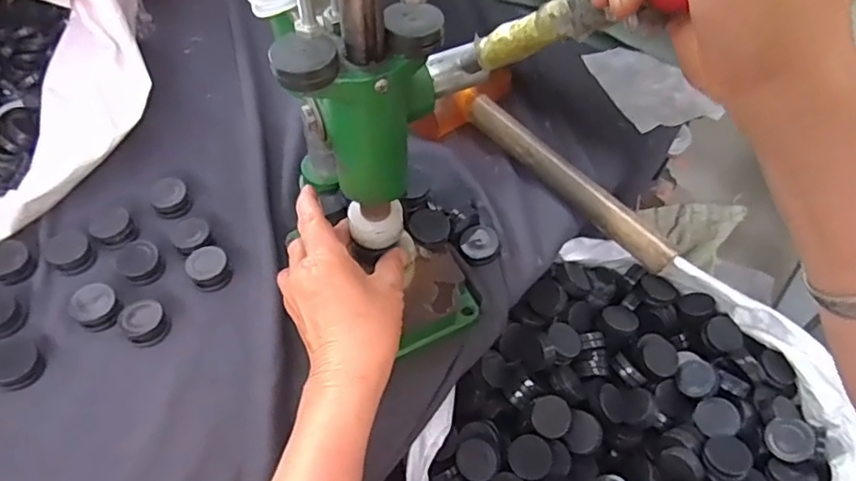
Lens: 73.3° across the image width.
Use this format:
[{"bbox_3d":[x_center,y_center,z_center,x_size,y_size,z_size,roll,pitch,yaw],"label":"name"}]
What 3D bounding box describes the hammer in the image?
[{"bbox_3d":[0.121,-0.075,0.535,0.257,0.032,0.109,38,59,22],"label":"hammer"}]

